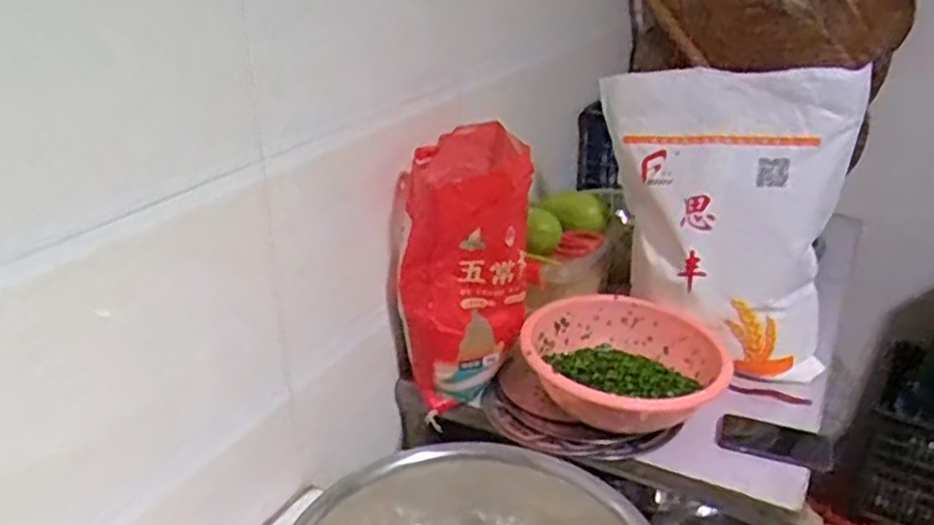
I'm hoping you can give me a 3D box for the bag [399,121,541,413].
[{"bbox_3d":[0.000,0.006,1.157,0.175,0.359,0.197,9,27,19],"label":"bag"}]

